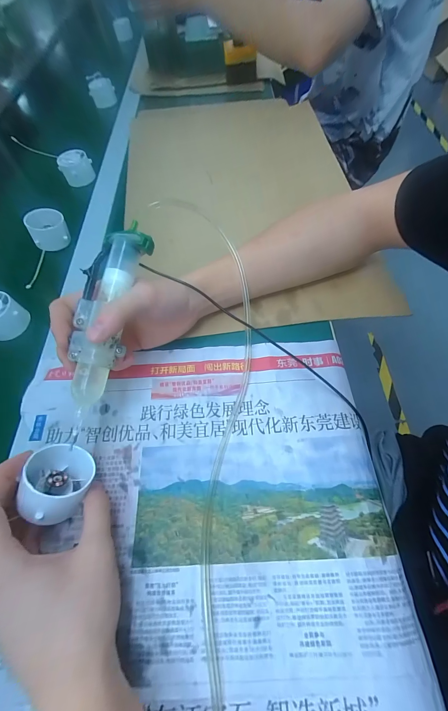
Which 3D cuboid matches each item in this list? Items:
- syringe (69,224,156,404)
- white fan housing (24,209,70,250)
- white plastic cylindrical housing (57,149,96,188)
[{"bbox_3d":[-0.101,-0.035,0.250,0.050,0.036,0.151,7,77,6],"label":"syringe"},{"bbox_3d":[-0.263,-0.192,0.424,0.051,0.035,0.055,-28,64,-13],"label":"white fan housing"},{"bbox_3d":[-0.265,-0.339,0.507,0.052,0.041,0.055,-1,62,2],"label":"white plastic cylindrical housing"}]

